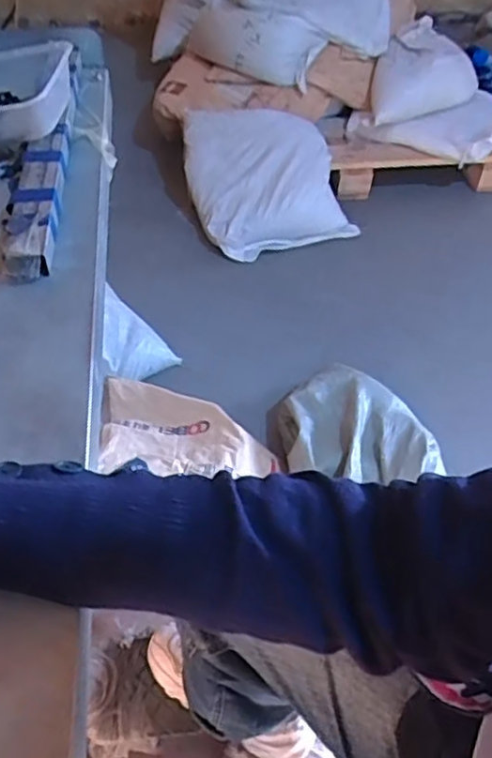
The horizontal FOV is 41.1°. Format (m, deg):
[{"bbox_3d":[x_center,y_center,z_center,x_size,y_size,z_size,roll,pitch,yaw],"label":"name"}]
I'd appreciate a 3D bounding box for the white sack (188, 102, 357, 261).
[{"bbox_3d":[0.048,-0.574,1.885,0.406,0.210,0.445,-18,93,-21],"label":"white sack"}]

